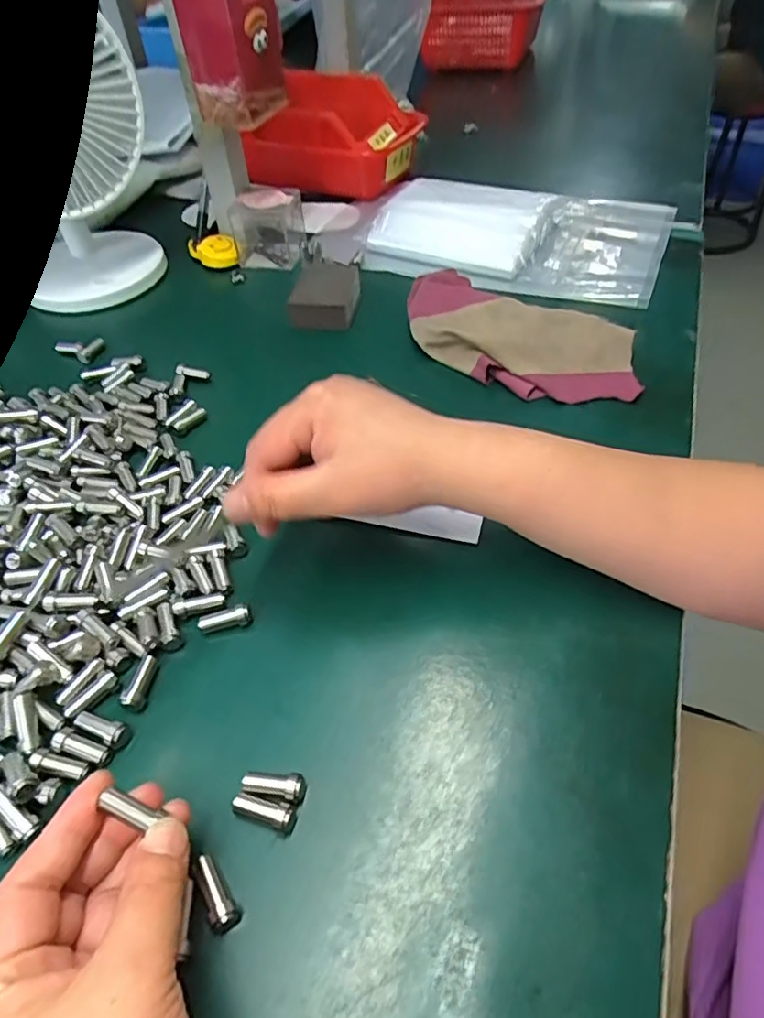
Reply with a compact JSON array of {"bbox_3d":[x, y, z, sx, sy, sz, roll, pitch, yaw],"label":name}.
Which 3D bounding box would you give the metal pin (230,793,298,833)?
[{"bbox_3d":[-0.049,0.128,0.251,0.029,0.010,0.010,15,51,15],"label":"metal pin"}]

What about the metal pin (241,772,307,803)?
[{"bbox_3d":[-0.046,0.120,0.258,0.028,0.010,0.011,9,50,10],"label":"metal pin"}]

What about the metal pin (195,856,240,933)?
[{"bbox_3d":[-0.066,0.151,0.232,0.009,0.013,0.028,-29,54,-21],"label":"metal pin"}]

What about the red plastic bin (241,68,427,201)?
[{"bbox_3d":[-0.056,-0.458,0.718,0.191,0.087,0.141,16,51,16],"label":"red plastic bin"}]

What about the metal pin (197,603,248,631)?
[{"bbox_3d":[-0.084,0.058,0.314,0.026,0.010,0.009,-7,49,-4],"label":"metal pin"}]

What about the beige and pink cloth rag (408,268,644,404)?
[{"bbox_3d":[0.102,-0.133,0.449,0.185,0.034,0.078,28,55,24],"label":"beige and pink cloth rag"}]

